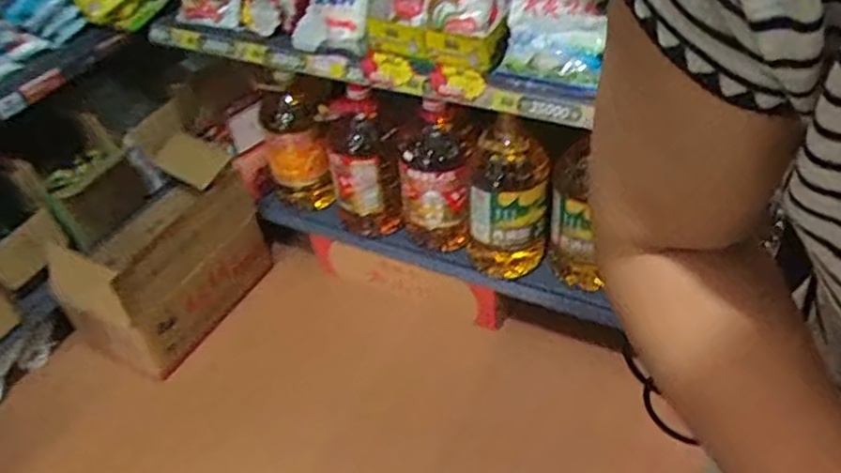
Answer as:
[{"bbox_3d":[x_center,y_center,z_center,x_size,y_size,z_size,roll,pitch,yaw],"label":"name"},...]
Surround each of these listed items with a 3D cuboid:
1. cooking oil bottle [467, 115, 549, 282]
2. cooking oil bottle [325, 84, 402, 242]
[{"bbox_3d":[0.166,-0.069,1.315,0.154,0.305,0.114,-1,43,7],"label":"cooking oil bottle"},{"bbox_3d":[-0.119,-0.142,1.457,0.145,0.313,0.102,-7,43,1],"label":"cooking oil bottle"}]

